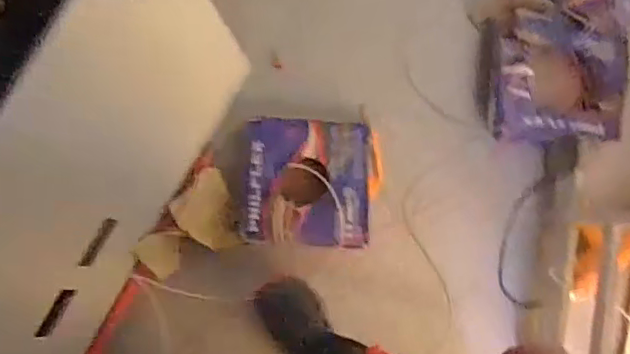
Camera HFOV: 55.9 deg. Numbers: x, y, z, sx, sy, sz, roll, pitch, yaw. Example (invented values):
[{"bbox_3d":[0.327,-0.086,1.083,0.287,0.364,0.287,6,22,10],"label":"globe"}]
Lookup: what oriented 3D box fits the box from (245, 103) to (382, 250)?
[{"bbox_3d":[0.001,0.013,1.290,0.296,0.101,0.266,2,85,-6],"label":"box"}]

